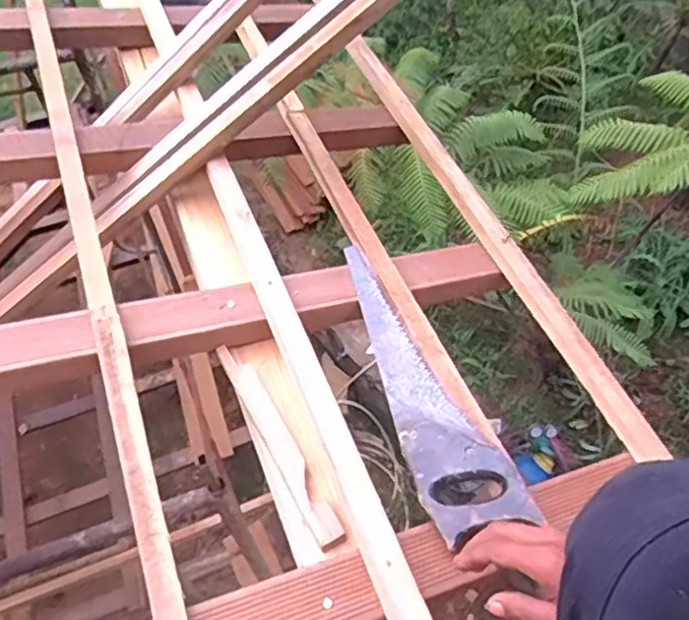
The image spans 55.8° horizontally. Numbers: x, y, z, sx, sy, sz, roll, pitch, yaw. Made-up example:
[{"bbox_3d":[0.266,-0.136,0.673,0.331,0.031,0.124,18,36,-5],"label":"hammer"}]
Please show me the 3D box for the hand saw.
[{"bbox_3d":[0.078,0.072,0.788,0.097,0.027,0.420,-17,49,-10],"label":"hand saw"}]

